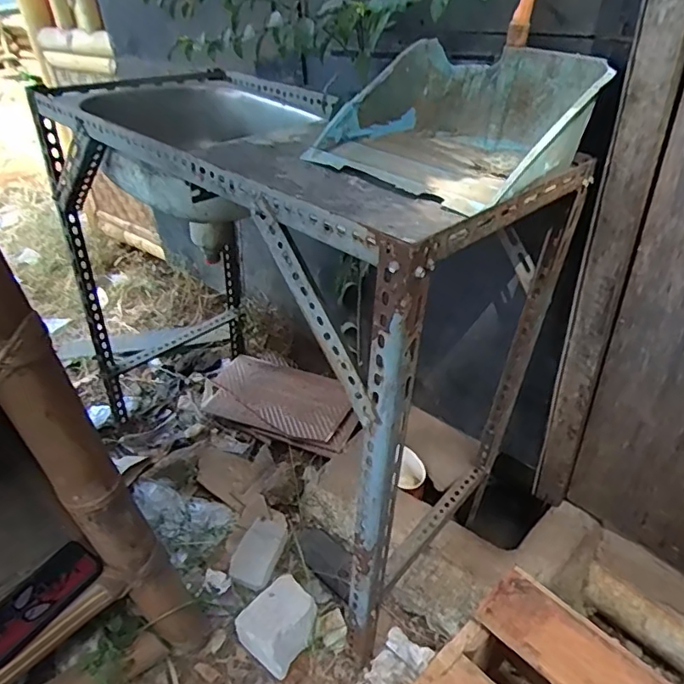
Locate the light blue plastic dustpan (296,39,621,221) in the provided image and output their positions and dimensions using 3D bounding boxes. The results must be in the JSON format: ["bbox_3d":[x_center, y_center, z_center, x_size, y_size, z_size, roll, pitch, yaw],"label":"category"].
[{"bbox_3d":[0.140,-0.293,0.696,0.297,0.111,0.264,27,46,37],"label":"light blue plastic dustpan"}]

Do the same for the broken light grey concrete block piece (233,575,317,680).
[{"bbox_3d":[-0.111,0.498,0.944,0.107,0.078,0.128,23,44,33],"label":"broken light grey concrete block piece"}]

